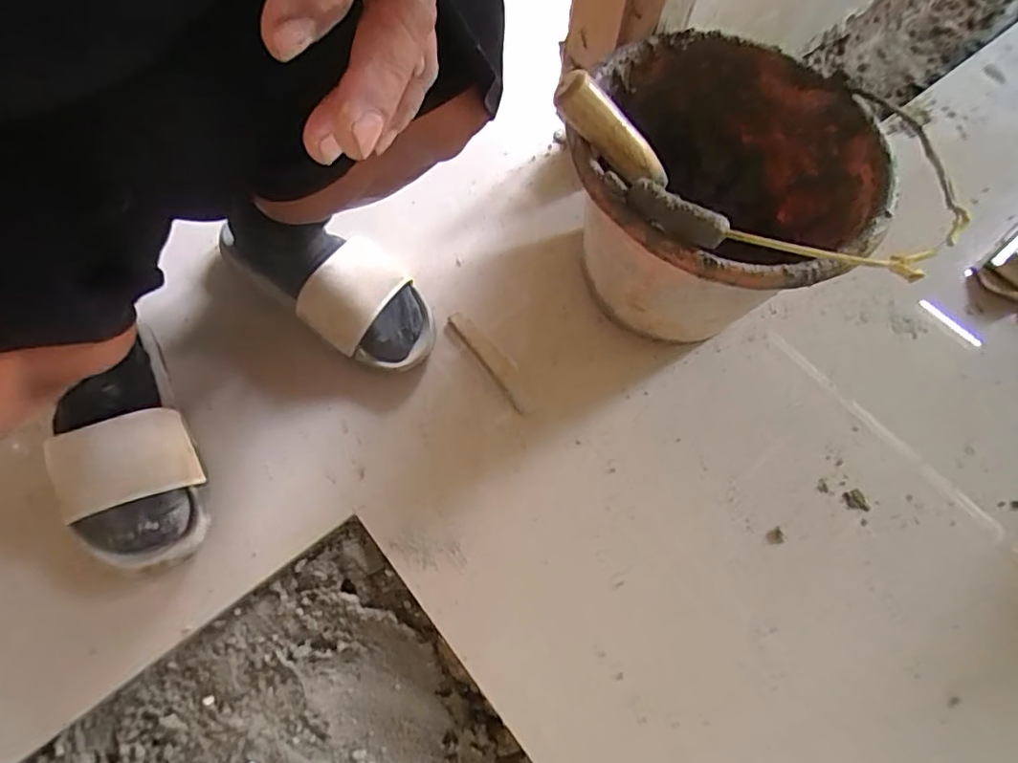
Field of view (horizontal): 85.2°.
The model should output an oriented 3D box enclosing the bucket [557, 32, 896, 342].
[{"bbox_3d":[0.186,-0.171,0.536,0.255,0.230,0.267,1,63,-3],"label":"bucket"}]

